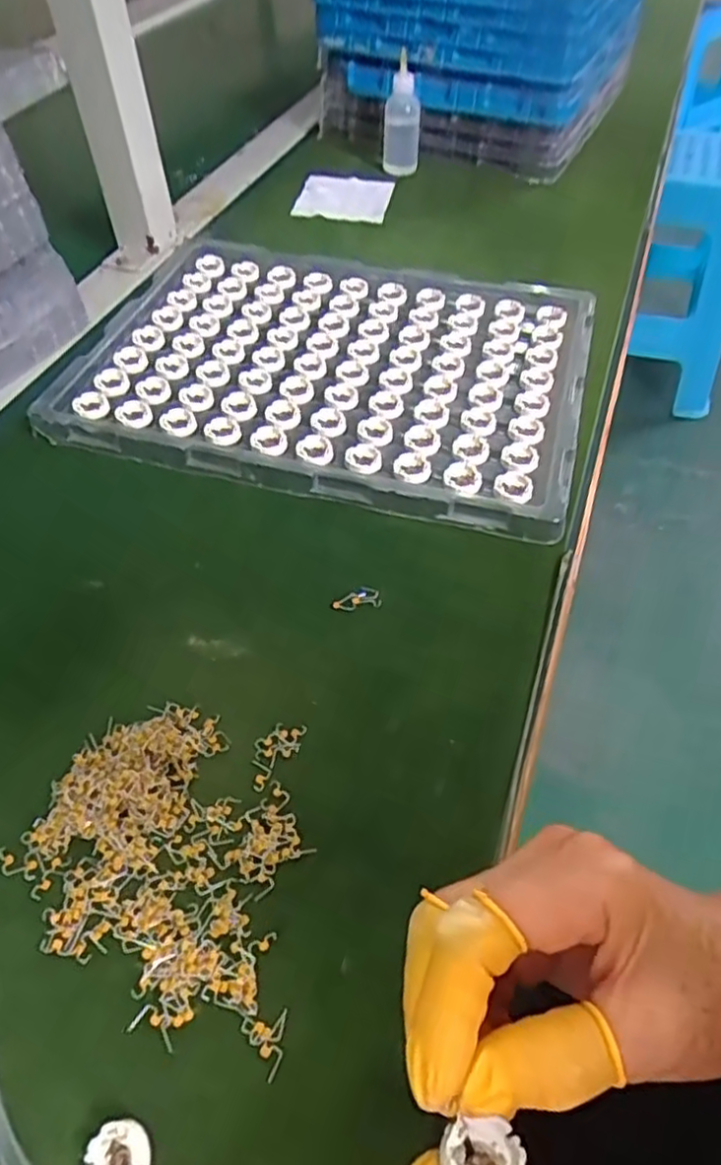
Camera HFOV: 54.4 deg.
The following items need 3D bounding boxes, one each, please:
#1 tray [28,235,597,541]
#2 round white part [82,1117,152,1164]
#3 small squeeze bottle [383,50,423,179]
[{"bbox_3d":[-0.020,-0.161,0.509,0.351,0.021,0.259,12,51,12],"label":"tray"},{"bbox_3d":[-0.080,0.190,0.229,0.023,0.010,0.022,-1,50,1],"label":"round white part"},{"bbox_3d":[0.043,-0.467,0.718,0.037,0.100,0.043,-4,50,-2],"label":"small squeeze bottle"}]

